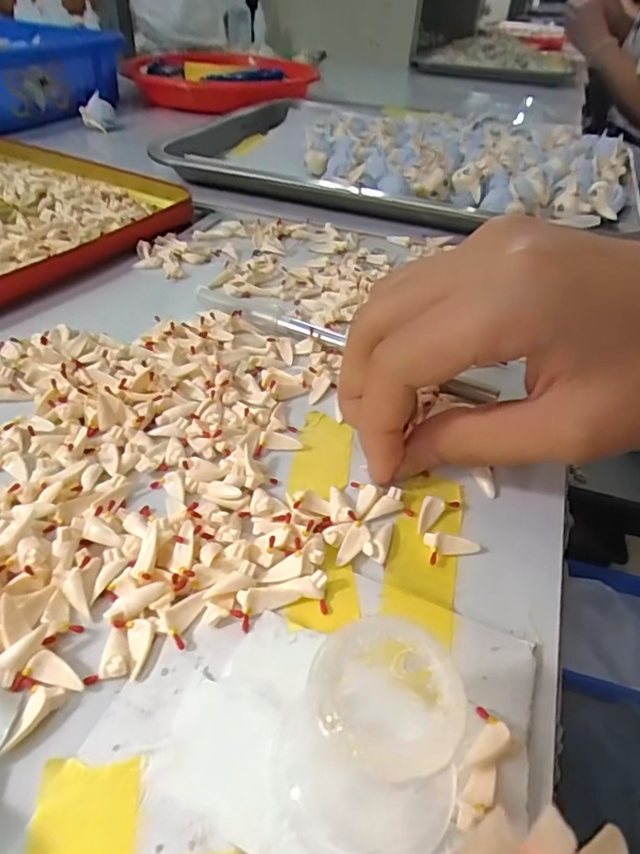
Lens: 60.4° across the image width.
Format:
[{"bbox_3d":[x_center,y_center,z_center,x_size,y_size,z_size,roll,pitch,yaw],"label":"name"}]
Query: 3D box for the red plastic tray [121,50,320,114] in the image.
[{"bbox_3d":[-0.110,-0.409,0.652,0.211,0.037,0.208,5,40,1],"label":"red plastic tray"}]

